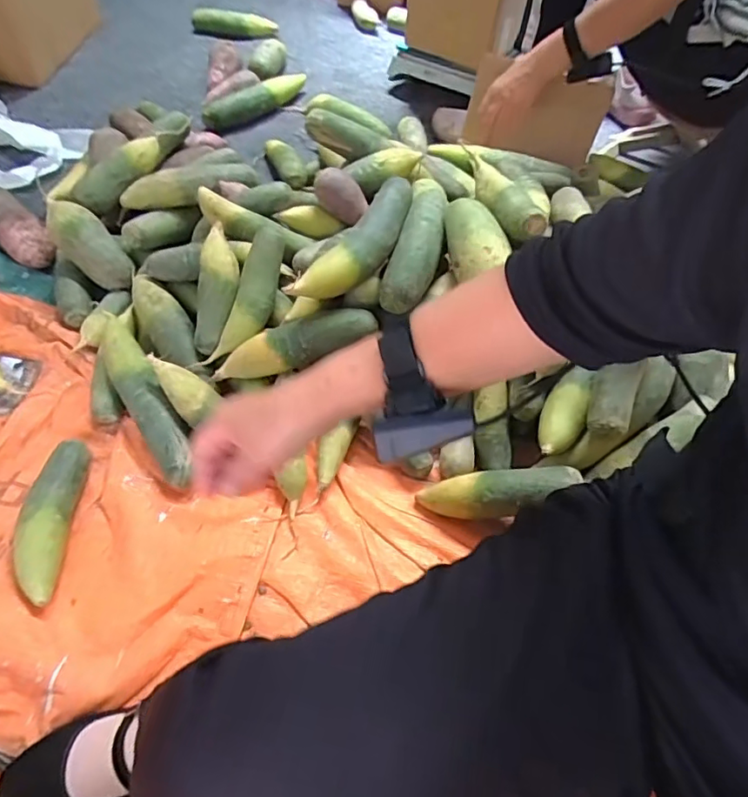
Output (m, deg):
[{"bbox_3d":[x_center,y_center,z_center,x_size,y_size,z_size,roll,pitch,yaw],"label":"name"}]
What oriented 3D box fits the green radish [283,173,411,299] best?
[{"bbox_3d":[-0.015,-0.211,0.766,0.065,0.062,0.249,30,60,15],"label":"green radish"}]

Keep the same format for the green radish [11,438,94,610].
[{"bbox_3d":[-0.408,0.148,0.703,0.055,0.046,0.211,-1,55,-5],"label":"green radish"}]

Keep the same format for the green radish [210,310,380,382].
[{"bbox_3d":[-0.111,-0.075,0.763,0.234,0.061,0.049,-20,58,1],"label":"green radish"}]

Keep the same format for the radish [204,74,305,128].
[{"bbox_3d":[-0.255,-0.645,1.207,0.074,0.050,0.254,39,62,20],"label":"radish"}]

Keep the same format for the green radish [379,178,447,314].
[{"bbox_3d":[0.068,-0.232,0.811,0.068,0.067,0.234,14,57,5],"label":"green radish"}]

